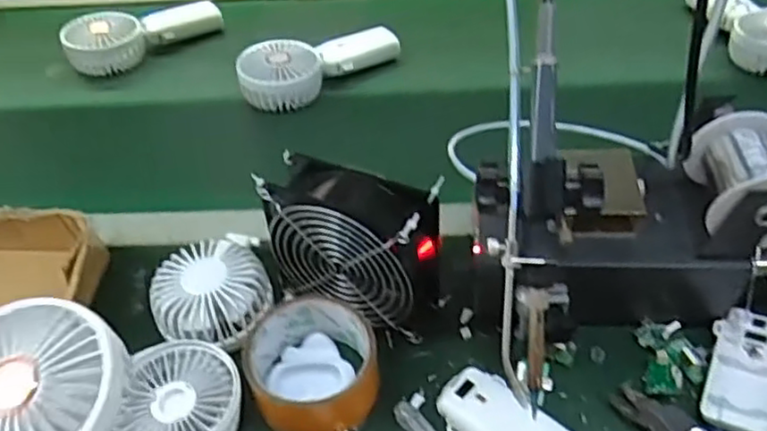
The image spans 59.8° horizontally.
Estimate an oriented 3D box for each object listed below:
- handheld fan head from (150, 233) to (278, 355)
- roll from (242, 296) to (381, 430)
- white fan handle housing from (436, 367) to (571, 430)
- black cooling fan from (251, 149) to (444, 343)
[{"bbox_3d":[-0.127,0.063,0.500,0.086,0.042,0.092,-2,45,2],"label":"handheld fan head"},{"bbox_3d":[-0.047,0.102,0.458,0.086,0.040,0.084,-2,45,2],"label":"roll"},{"bbox_3d":[0.079,0.136,0.432,0.095,0.018,0.044,29,54,28],"label":"white fan handle housing"},{"bbox_3d":[-0.021,0.025,0.481,0.126,0.119,0.052,17,49,19],"label":"black cooling fan"}]

